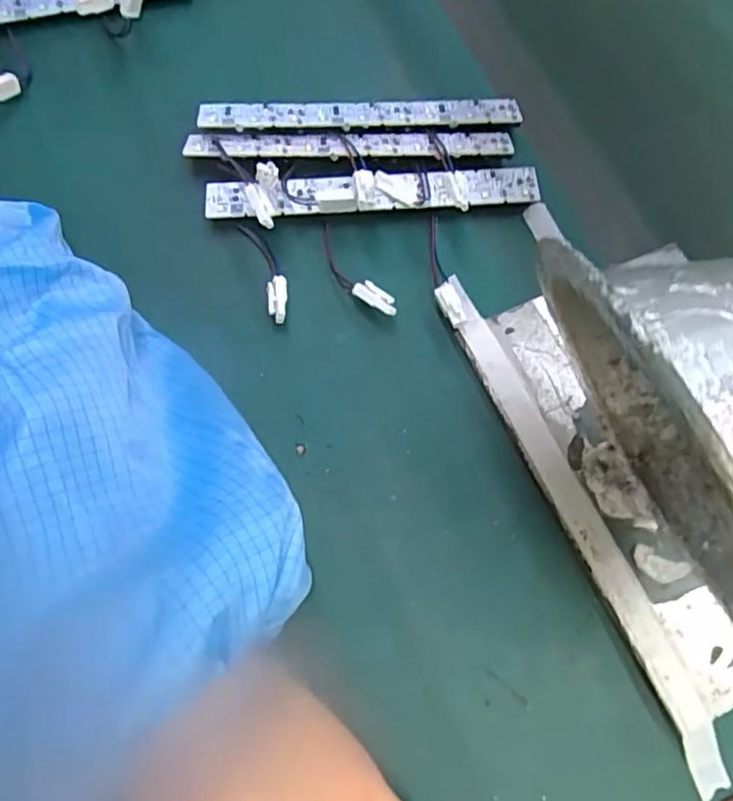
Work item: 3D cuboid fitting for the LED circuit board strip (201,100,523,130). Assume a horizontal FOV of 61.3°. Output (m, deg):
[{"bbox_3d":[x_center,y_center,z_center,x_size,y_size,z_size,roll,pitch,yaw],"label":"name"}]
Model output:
[{"bbox_3d":[-0.004,-0.171,0.369,0.189,0.005,0.019,-2,75,-2],"label":"LED circuit board strip"}]

